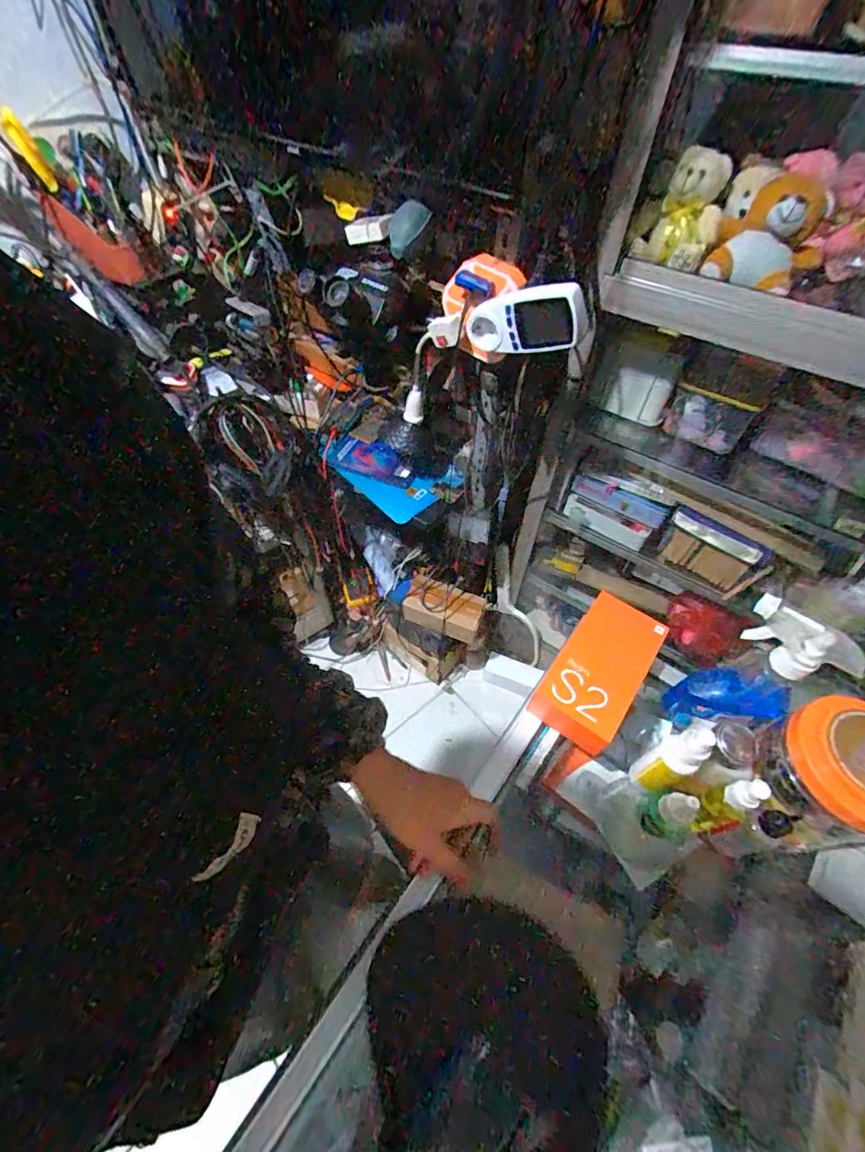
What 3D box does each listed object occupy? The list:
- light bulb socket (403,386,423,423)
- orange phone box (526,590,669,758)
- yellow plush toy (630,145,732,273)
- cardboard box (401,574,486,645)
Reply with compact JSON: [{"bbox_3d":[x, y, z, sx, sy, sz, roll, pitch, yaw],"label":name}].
[{"bbox_3d":[-0.035,-0.308,0.848,0.034,0.065,0.027,0,53,-1],"label":"light bulb socket"},{"bbox_3d":[0.192,0.113,0.555,0.092,0.061,0.182,32,59,21],"label":"orange phone box"},{"bbox_3d":[0.352,-0.514,0.670,0.105,0.119,0.085,20,55,14],"label":"yellow plush toy"},{"bbox_3d":[0.034,0.089,1.287,0.215,0.092,0.111,22,56,15],"label":"cardboard box"}]

